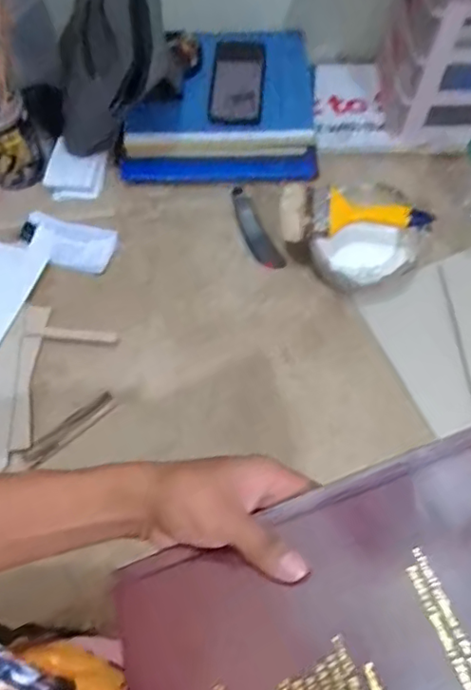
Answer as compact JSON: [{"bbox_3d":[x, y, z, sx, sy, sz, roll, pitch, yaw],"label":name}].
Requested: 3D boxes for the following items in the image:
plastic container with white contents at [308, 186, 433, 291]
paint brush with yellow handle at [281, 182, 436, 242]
[{"bbox_3d":[0.171,-0.141,0.757,0.154,0.089,0.137,-14,67,-6],"label":"plastic container with white contents"},{"bbox_3d":[0.156,-0.174,0.736,0.190,0.027,0.072,0,66,0],"label":"paint brush with yellow handle"}]

